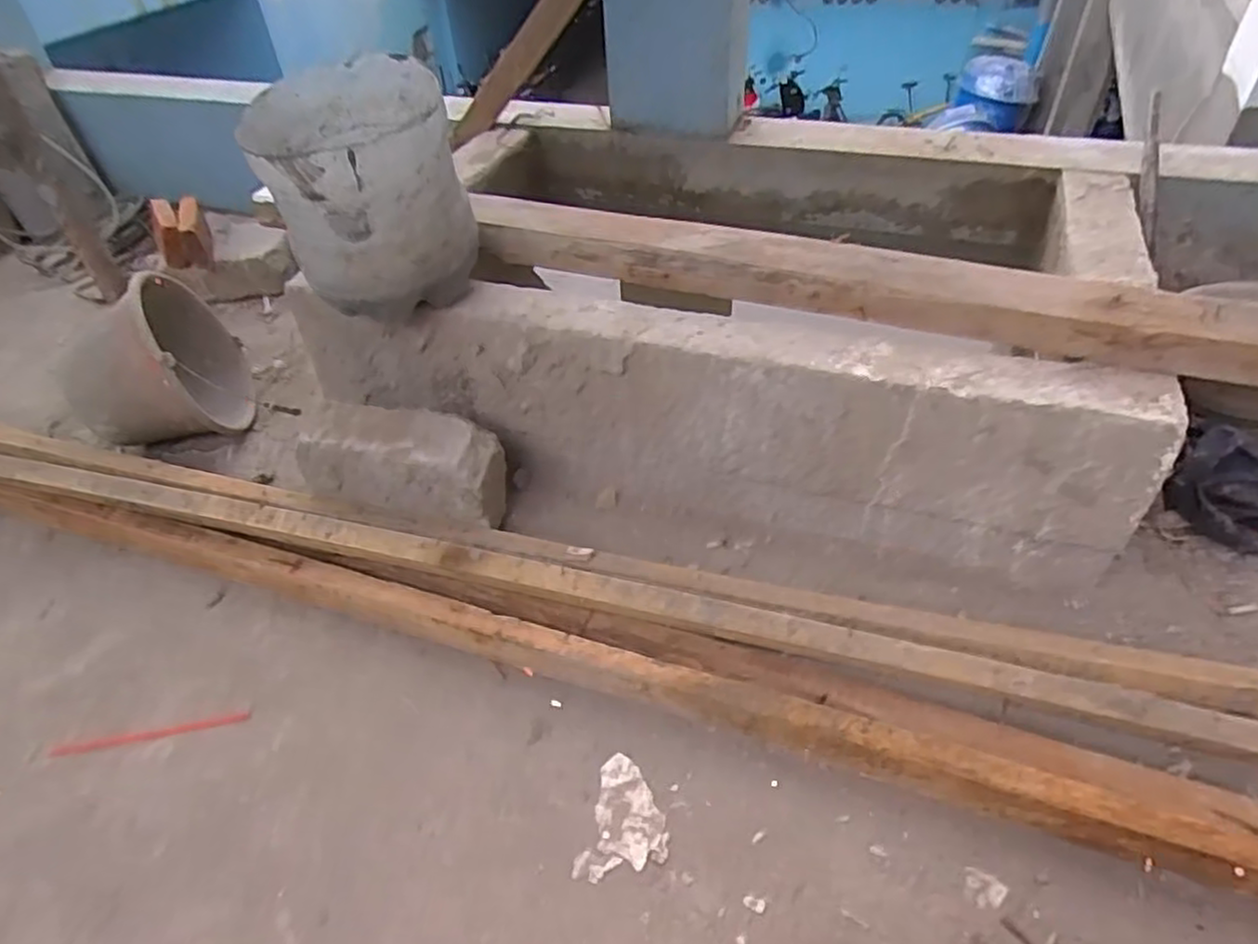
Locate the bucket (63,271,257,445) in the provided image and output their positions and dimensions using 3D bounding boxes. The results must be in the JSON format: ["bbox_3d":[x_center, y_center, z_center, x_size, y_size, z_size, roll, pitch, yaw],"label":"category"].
[{"bbox_3d":[-0.818,-0.173,1.264,0.245,0.269,0.245,-20,7,4],"label":"bucket"}]

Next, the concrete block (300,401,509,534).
[{"bbox_3d":[-0.329,-0.015,1.083,0.293,0.144,0.116,10,46,14],"label":"concrete block"}]

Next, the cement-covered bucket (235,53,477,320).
[{"bbox_3d":[-0.343,-0.362,0.979,0.227,0.255,0.243,-2,44,2],"label":"cement-covered bucket"}]

